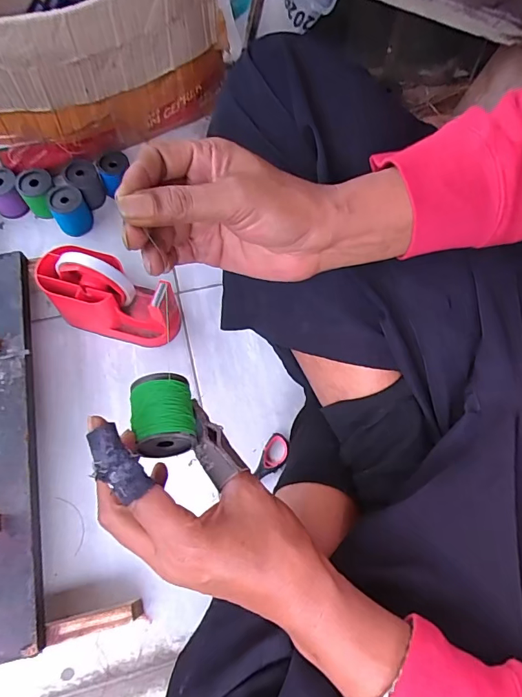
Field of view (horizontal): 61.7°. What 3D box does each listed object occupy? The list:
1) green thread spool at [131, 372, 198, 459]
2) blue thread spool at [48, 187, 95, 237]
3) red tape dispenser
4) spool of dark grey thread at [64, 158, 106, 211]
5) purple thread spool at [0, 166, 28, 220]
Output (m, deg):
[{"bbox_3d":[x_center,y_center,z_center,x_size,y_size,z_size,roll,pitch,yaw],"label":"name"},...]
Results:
[{"bbox_3d":[-0.071,0.047,0.316,0.043,0.036,0.054,-9,68,-7],"label":"green thread spool"},{"bbox_3d":[-0.250,-0.179,0.579,0.044,0.055,0.043,1,68,-3],"label":"blue thread spool"},{"bbox_3d":[-0.173,-0.060,0.502,0.144,0.107,0.061,16,68,4],"label":"red tape dispenser"},{"bbox_3d":[-0.235,-0.219,0.587,0.040,0.048,0.038,1,68,-3],"label":"spool of dark grey thread"},{"bbox_3d":[-0.340,-0.206,0.582,0.042,0.046,0.050,-29,72,-14],"label":"purple thread spool"}]

